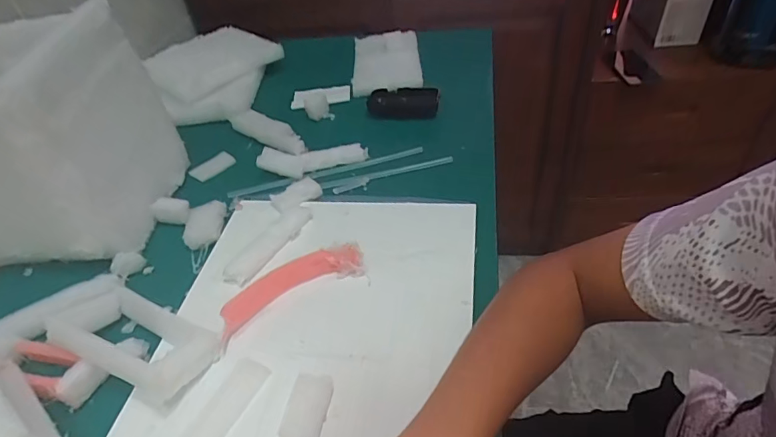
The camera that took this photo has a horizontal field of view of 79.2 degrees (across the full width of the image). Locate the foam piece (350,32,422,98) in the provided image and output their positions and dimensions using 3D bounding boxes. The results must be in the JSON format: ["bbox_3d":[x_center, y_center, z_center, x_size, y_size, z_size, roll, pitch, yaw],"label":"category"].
[{"bbox_3d":[-0.003,-0.277,0.816,0.116,0.031,0.182,-2,45,3],"label":"foam piece"}]

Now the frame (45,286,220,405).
[{"bbox_3d":[-0.238,0.106,0.436,0.169,0.043,0.078,16,49,22],"label":"frame"}]

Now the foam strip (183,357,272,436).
[{"bbox_3d":[-0.140,0.161,0.400,0.033,0.004,0.088,16,48,25],"label":"foam strip"}]

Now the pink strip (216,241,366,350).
[{"bbox_3d":[-0.099,0.067,0.470,0.152,0.027,0.038,-28,46,-19],"label":"pink strip"}]

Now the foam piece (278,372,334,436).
[{"bbox_3d":[-0.064,0.156,0.378,0.030,0.027,0.058,9,46,13],"label":"foam piece"}]

